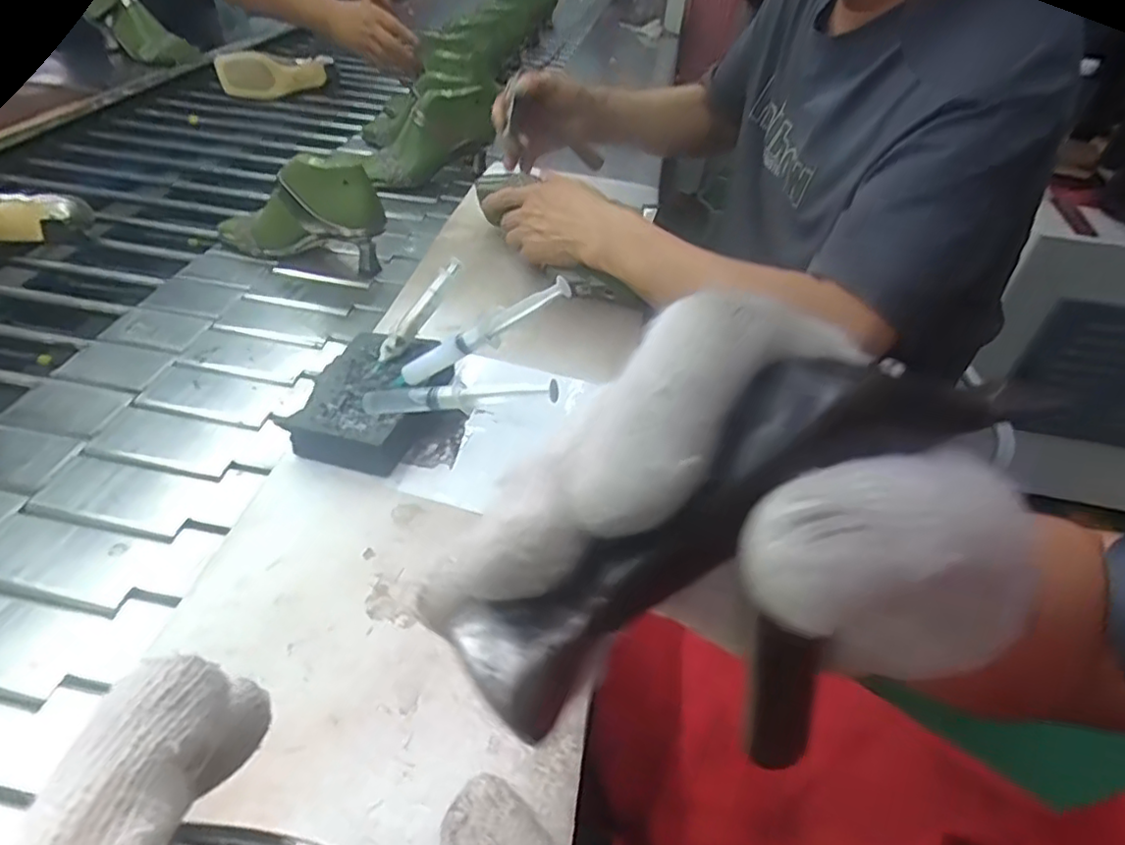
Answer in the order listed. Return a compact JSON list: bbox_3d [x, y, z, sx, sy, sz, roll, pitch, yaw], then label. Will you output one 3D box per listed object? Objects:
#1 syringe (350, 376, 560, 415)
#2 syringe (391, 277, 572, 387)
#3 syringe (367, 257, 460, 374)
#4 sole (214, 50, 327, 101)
[{"bbox_3d":[-0.078,-0.019,0.446,0.159,0.019,0.013,-3,38,23],"label":"syringe"},{"bbox_3d":[-0.063,-0.060,0.461,0.160,0.021,0.014,-25,35,25],"label":"syringe"},{"bbox_3d":[-0.122,-0.087,0.529,0.014,0.011,0.123,27,75,22],"label":"syringe"},{"bbox_3d":[-0.558,-0.667,1.239,0.190,0.084,0.037,-14,47,-18],"label":"sole"}]

